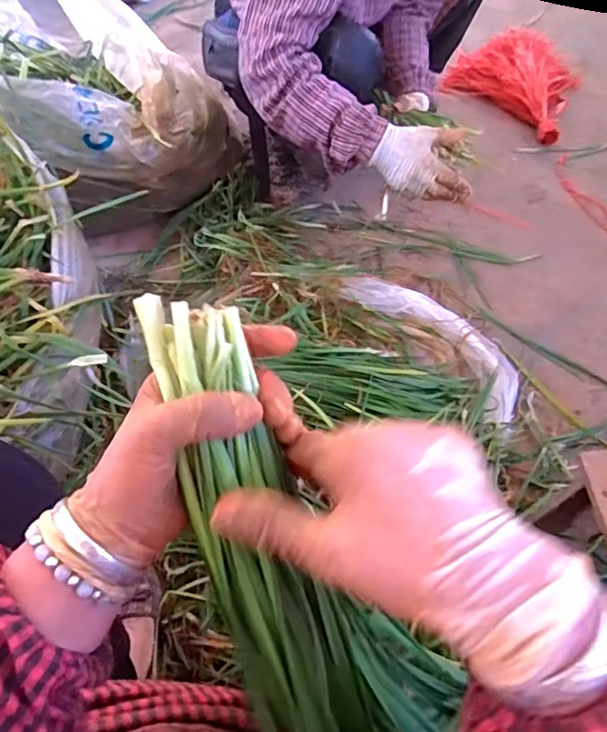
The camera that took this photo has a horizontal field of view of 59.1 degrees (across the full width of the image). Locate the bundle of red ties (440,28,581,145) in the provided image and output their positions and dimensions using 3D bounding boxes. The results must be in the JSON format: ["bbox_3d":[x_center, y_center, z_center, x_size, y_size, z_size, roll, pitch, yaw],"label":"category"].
[{"bbox_3d":[0.583,-0.785,1.459,0.365,0.112,0.307,33,63,20],"label":"bundle of red ties"}]

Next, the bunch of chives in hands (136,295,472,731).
[{"bbox_3d":[0.003,0.132,0.322,0.116,0.065,0.365,-31,105,-18],"label":"bunch of chives in hands"}]

